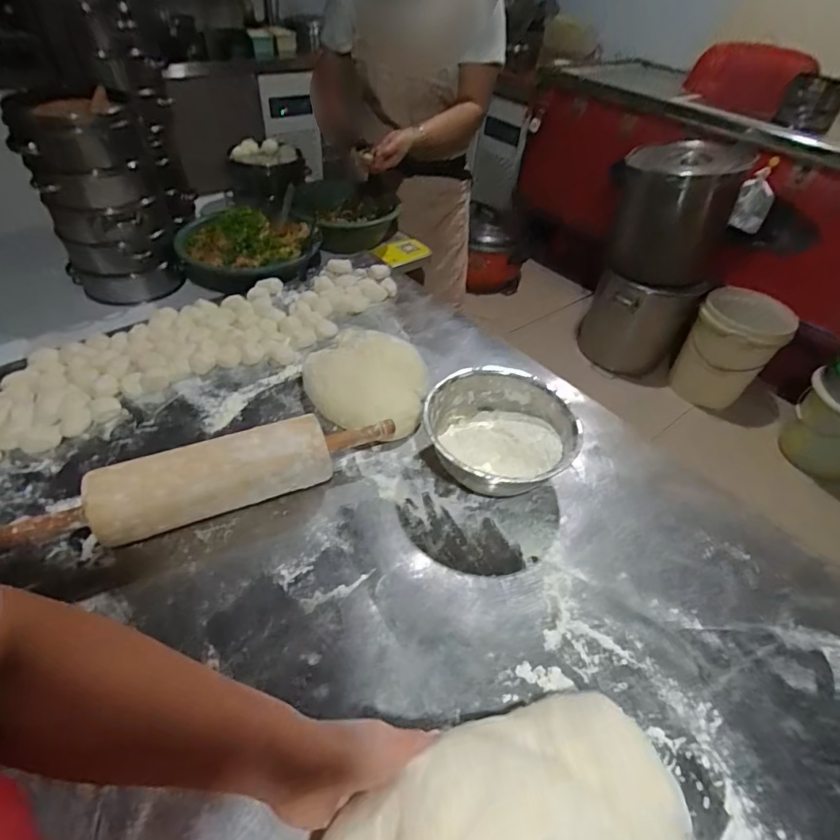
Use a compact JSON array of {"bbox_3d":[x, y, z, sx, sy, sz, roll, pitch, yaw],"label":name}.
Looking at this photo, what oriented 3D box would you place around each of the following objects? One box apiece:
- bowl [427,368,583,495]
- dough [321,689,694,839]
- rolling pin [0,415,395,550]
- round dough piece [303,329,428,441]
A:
[{"bbox_3d":[0.103,0.025,0.625,0.177,0.096,0.179,3,46,-3],"label":"bowl"},{"bbox_3d":[0.047,0.259,0.291,0.244,0.084,0.113,-7,46,-26],"label":"dough"},{"bbox_3d":[-0.220,0.064,0.528,0.415,0.080,0.070,-18,50,-21],"label":"rolling pin"},{"bbox_3d":[-0.077,-0.060,0.659,0.158,0.077,0.172,3,46,-3],"label":"round dough piece"}]

